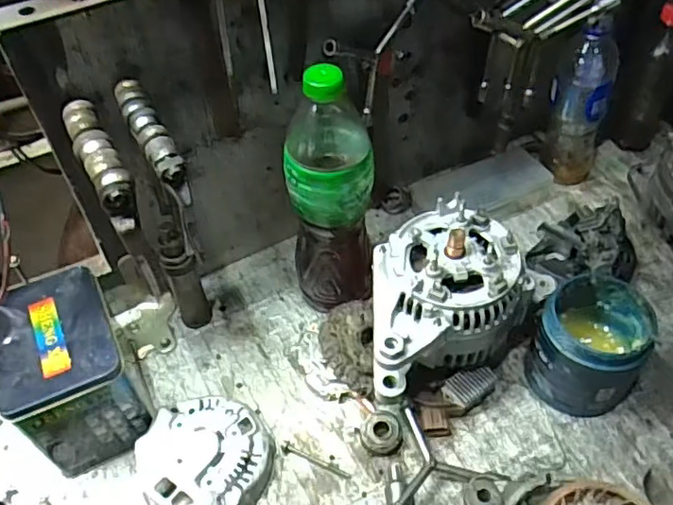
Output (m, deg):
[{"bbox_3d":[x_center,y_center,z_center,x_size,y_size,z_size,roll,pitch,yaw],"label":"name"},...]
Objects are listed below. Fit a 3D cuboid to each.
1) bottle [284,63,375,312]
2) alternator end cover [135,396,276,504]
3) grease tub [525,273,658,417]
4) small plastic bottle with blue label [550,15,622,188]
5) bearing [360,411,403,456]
[{"bbox_3d":[-0.005,-0.051,0.550,0.074,0.254,0.066,-4,48,-1],"label":"bottle"},{"bbox_3d":[-0.110,0.180,0.524,0.107,0.037,0.111,-19,50,-14],"label":"alternator end cover"},{"bbox_3d":[0.232,0.084,0.547,0.087,0.096,0.098,35,58,29],"label":"grease tub"},{"bbox_3d":[0.281,-0.168,0.698,0.052,0.210,0.060,-31,54,-23],"label":"small plastic bottle with blue label"},{"bbox_3d":[0.041,0.163,0.540,0.037,0.018,0.036,-1,48,2],"label":"bearing"}]

